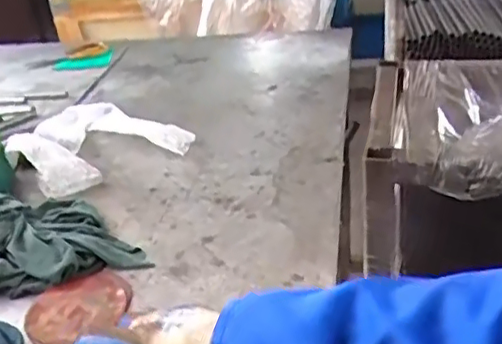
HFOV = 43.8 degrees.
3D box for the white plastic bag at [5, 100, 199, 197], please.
[{"bbox_3d":[-0.278,-0.069,1.072,0.260,0.070,0.256,-25,34,-27],"label":"white plastic bag"}]

